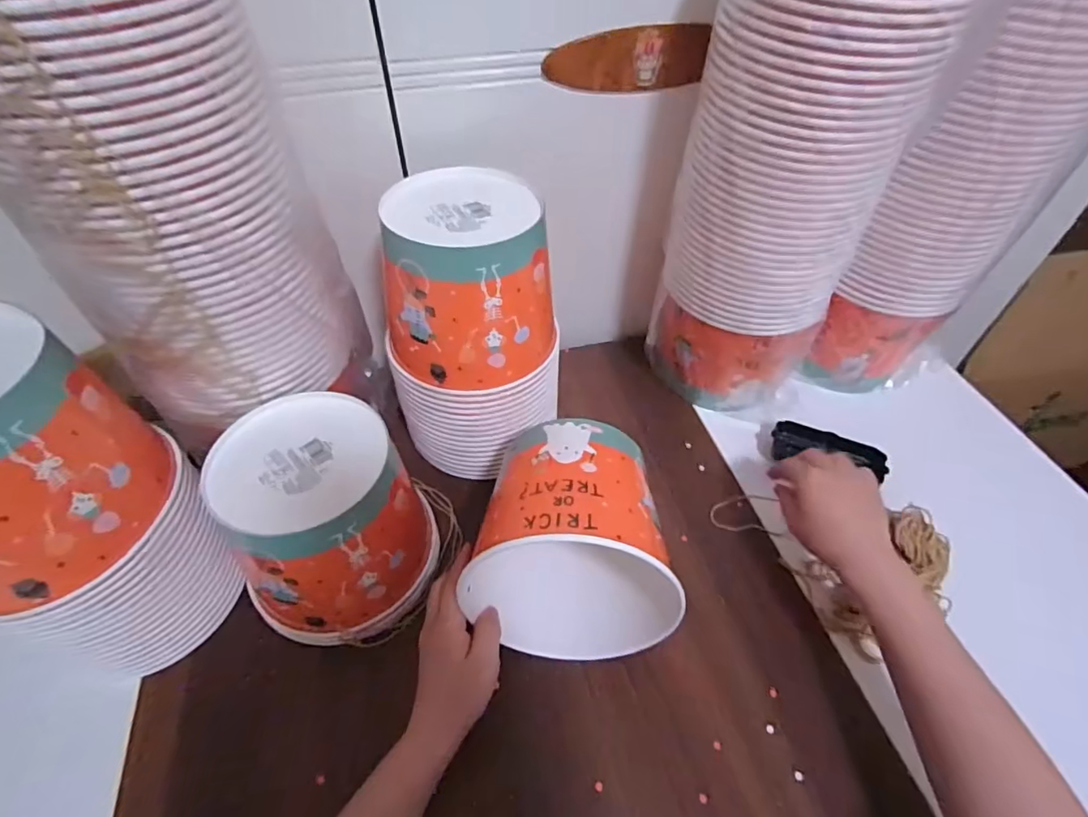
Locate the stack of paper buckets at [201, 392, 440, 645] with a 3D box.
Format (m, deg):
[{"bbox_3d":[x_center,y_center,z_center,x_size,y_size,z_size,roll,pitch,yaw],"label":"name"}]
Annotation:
[{"bbox_3d":[-0.173,0.089,0.446,0.133,0.138,0.145,-30,56,-23],"label":"stack of paper buckets"}]

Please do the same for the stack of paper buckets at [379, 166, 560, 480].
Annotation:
[{"bbox_3d":[-0.063,-0.069,0.521,0.142,0.245,0.157,8,51,7],"label":"stack of paper buckets"}]

